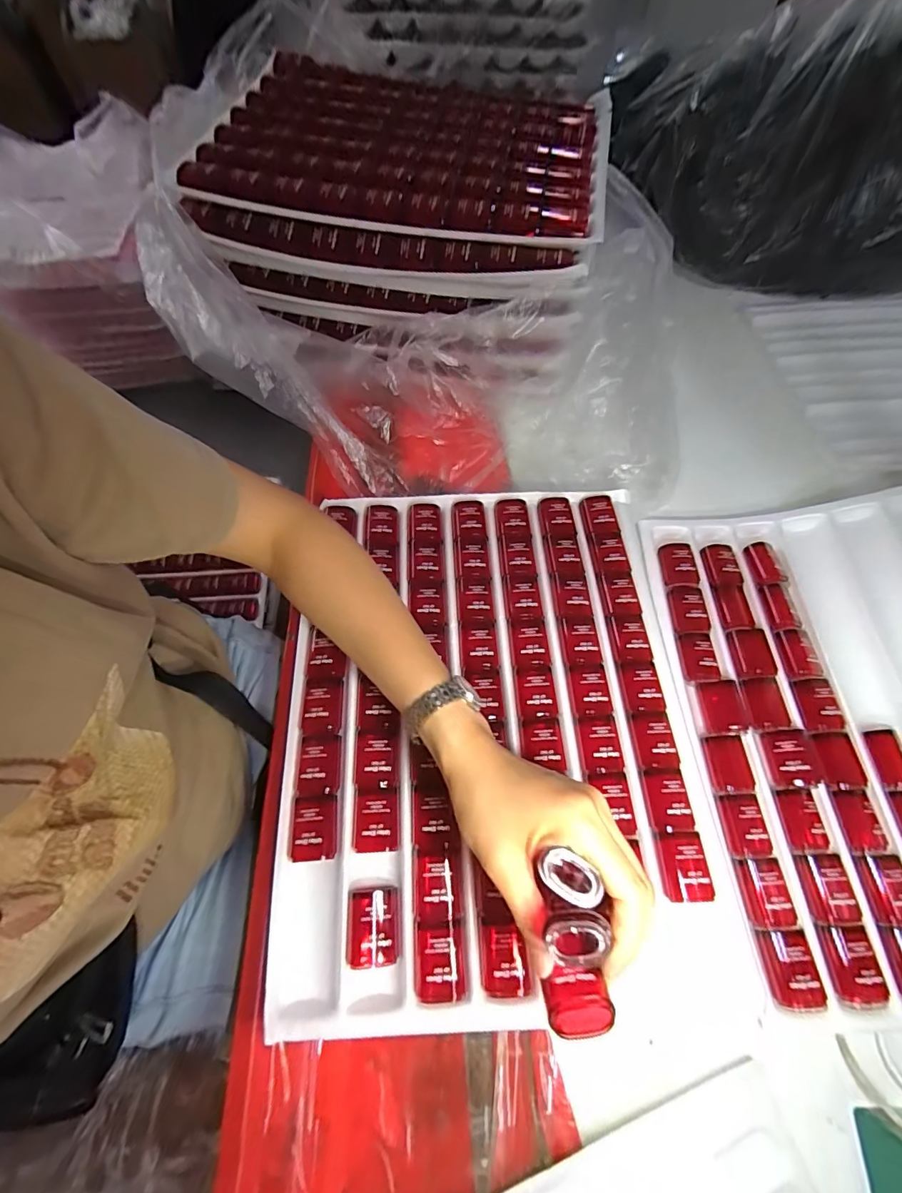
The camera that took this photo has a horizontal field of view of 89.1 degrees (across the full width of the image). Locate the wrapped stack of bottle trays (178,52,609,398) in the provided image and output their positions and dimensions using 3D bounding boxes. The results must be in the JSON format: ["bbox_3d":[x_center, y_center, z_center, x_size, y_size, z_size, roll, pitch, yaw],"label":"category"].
[{"bbox_3d":[-0.040,-0.397,0.487,0.360,0.135,0.324,10,65,4],"label":"wrapped stack of bottle trays"}]

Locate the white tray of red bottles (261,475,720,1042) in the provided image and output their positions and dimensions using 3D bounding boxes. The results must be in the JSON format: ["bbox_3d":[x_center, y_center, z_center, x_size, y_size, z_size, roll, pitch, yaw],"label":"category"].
[{"bbox_3d":[0.022,0.085,0.363,0.292,0.035,0.385,-1,65,-1],"label":"white tray of red bottles"}]

